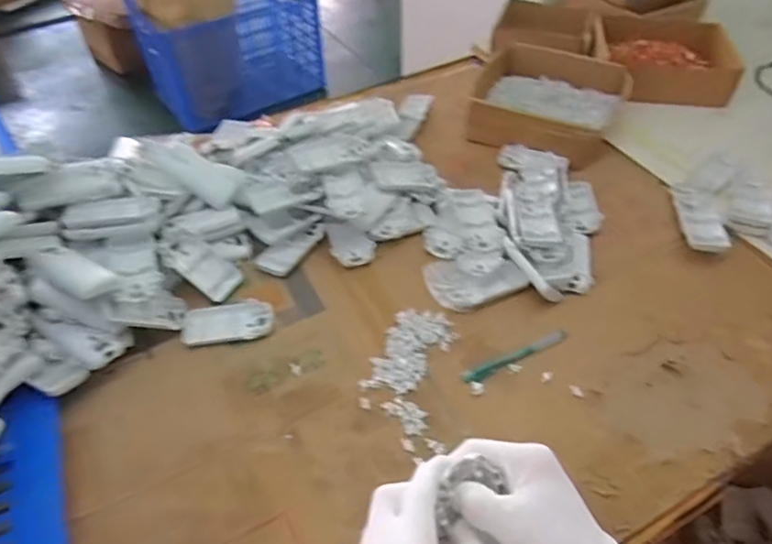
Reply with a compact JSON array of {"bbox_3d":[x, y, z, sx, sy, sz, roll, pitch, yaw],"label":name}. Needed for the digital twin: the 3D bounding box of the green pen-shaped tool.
[{"bbox_3d":[0.140,0.091,0.587,0.127,0.006,0.017,-21,51,-18],"label":"green pen-shaped tool"}]

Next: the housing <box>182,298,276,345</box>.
[{"bbox_3d":[-0.180,0.056,0.618,0.099,0.007,0.056,-9,48,-8],"label":"housing"}]

